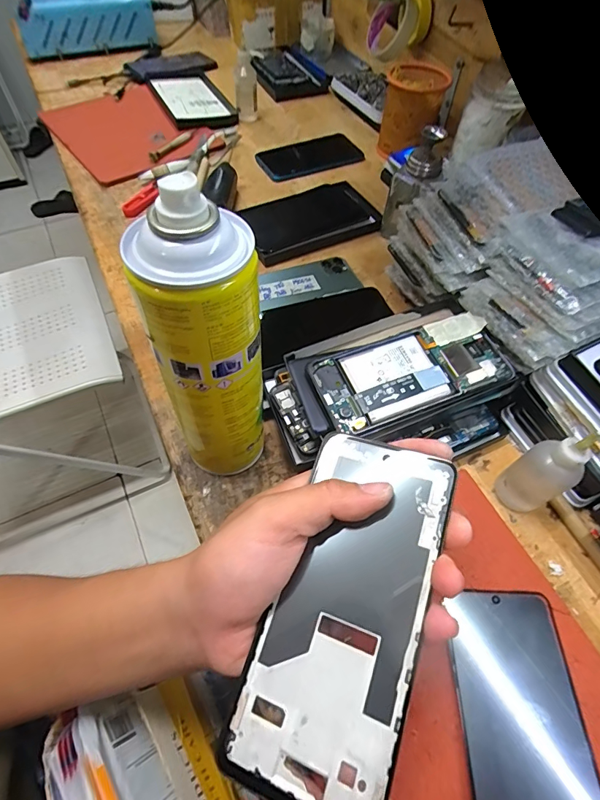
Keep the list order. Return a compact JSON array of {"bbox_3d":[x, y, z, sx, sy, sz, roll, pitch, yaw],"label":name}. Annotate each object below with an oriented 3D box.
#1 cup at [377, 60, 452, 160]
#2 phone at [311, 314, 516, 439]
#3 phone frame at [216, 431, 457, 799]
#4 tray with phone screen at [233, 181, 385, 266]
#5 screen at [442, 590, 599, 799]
[{"bbox_3d":[0.160,-0.415,0.592,0.078,0.100,0.078,1,57,-1],"label":"cup"},{"bbox_3d":[0.088,-0.023,0.329,0.152,0.014,0.069,-18,60,-13],"label":"phone"},{"bbox_3d":[0.022,0.100,0.200,0.072,0.004,0.160,13,69,19],"label":"phone frame"},{"bbox_3d":[0.016,-0.234,0.529,0.181,0.025,0.102,-24,61,-16],"label":"tray with phone screen"},{"bbox_3d":[0.136,0.203,0.244,0.073,0.007,0.162,0,51,4],"label":"screen"}]

